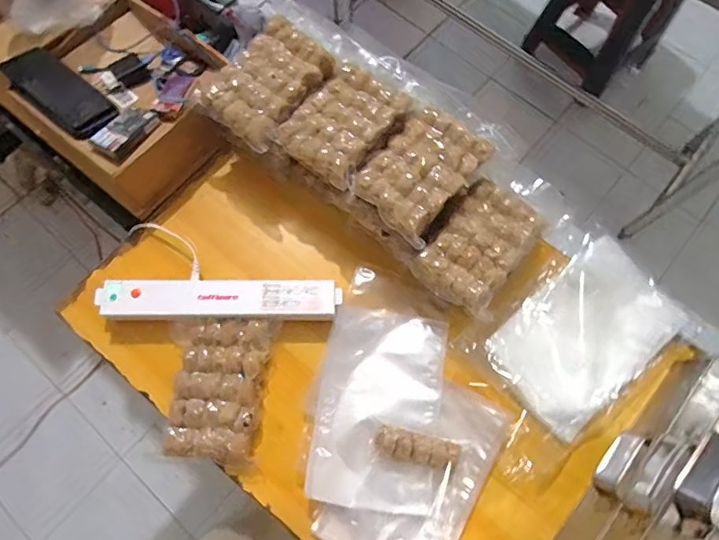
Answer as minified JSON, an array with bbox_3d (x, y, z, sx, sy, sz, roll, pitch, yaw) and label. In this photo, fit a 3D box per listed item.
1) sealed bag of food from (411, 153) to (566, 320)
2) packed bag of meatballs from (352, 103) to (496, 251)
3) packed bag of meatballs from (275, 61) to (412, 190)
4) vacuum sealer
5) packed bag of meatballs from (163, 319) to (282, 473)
[{"bbox_3d":[0.191,-0.054,0.669,0.124,0.027,0.233,36,75,11],"label":"sealed bag of food"},{"bbox_3d":[0.085,-0.140,0.657,0.131,0.032,0.183,36,75,11],"label":"packed bag of meatballs"},{"bbox_3d":[-0.022,-0.218,0.680,0.129,0.026,0.173,37,76,11],"label":"packed bag of meatballs"},{"bbox_3d":[-0.203,0.048,0.697,0.342,0.056,0.057,0,72,0],"label":"vacuum sealer"},{"bbox_3d":[-0.206,0.172,0.668,0.145,0.035,0.201,5,72,1],"label":"packed bag of meatballs"}]

